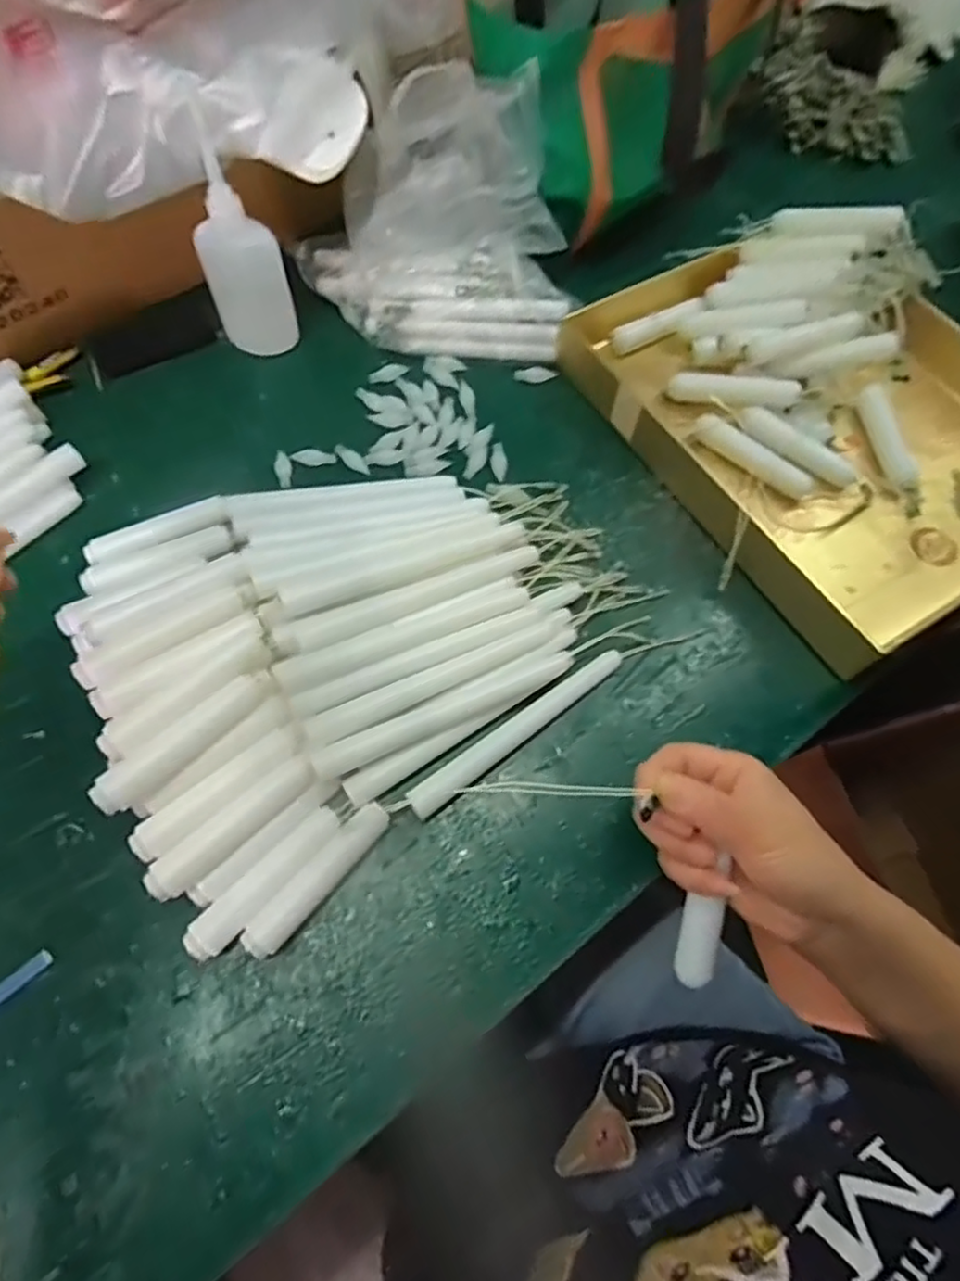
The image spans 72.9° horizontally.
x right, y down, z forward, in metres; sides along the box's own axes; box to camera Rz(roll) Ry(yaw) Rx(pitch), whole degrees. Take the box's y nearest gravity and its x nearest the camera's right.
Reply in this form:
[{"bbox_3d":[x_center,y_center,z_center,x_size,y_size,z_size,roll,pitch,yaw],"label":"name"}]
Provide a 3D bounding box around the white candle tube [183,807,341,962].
[{"bbox_3d":[-0.108,0.122,0.331,0.019,0.017,0.088,41,69,15],"label":"white candle tube"}]

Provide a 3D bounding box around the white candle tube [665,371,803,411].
[{"bbox_3d":[0.181,-0.178,0.468,0.089,0.022,0.017,11,66,19],"label":"white candle tube"}]

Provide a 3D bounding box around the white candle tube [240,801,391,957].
[{"bbox_3d":[-0.081,0.121,0.332,0.017,0.019,0.088,40,69,15],"label":"white candle tube"}]

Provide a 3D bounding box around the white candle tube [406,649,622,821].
[{"bbox_3d":[0.023,0.048,0.371,0.149,0.013,0.018,-36,71,-18],"label":"white candle tube"}]

